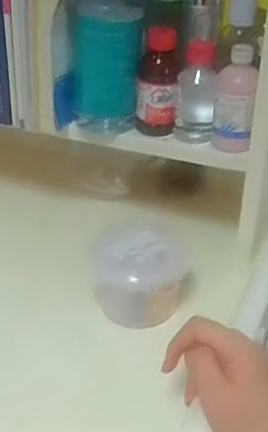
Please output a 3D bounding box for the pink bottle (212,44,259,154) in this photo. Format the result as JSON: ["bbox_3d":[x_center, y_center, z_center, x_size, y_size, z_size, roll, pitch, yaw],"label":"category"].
[{"bbox_3d":[0.098,-0.114,0.545,0.038,0.103,0.033,5,32,6],"label":"pink bottle"}]

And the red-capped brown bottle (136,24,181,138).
[{"bbox_3d":[0.024,-0.137,0.583,0.044,0.106,0.037,2,32,1],"label":"red-capped brown bottle"}]

